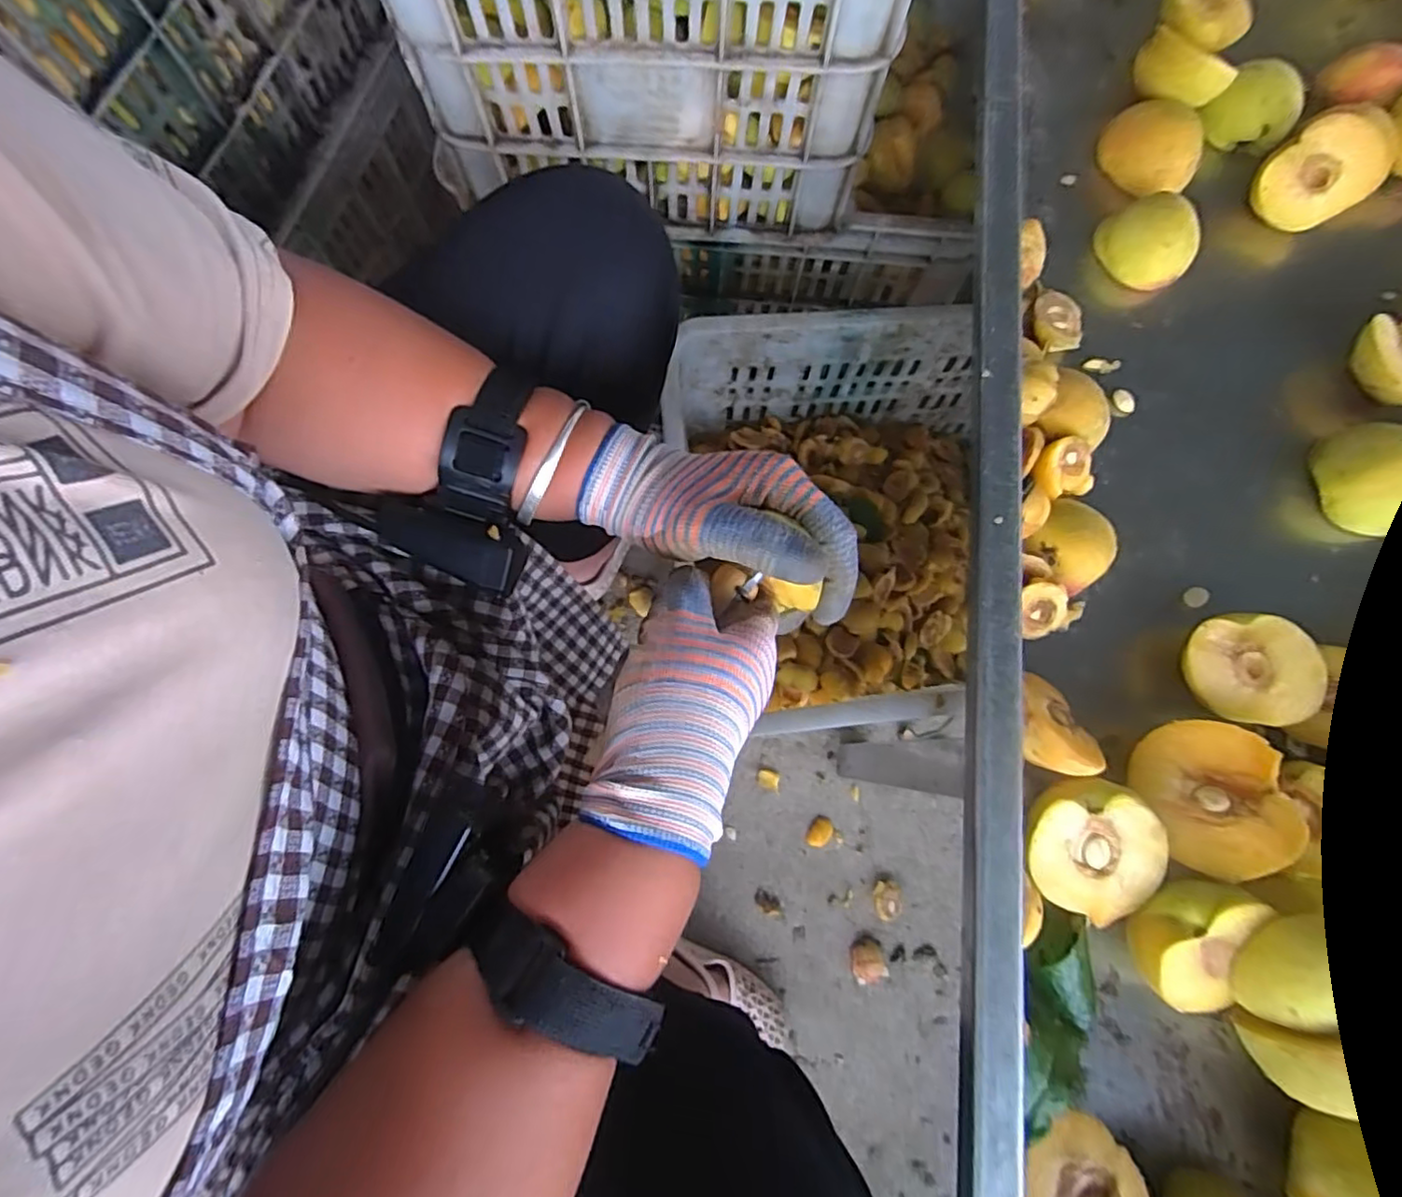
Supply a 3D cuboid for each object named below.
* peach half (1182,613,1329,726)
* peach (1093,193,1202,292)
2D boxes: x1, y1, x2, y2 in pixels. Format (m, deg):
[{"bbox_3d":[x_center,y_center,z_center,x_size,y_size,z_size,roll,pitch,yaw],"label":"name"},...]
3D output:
[{"bbox_3d":[0.293,0.040,0.348,0.059,0.035,0.057,0,77,-1],"label":"peach half"},{"bbox_3d":[0.296,-0.236,0.422,0.058,0.036,0.058,0,77,-1],"label":"peach"}]

